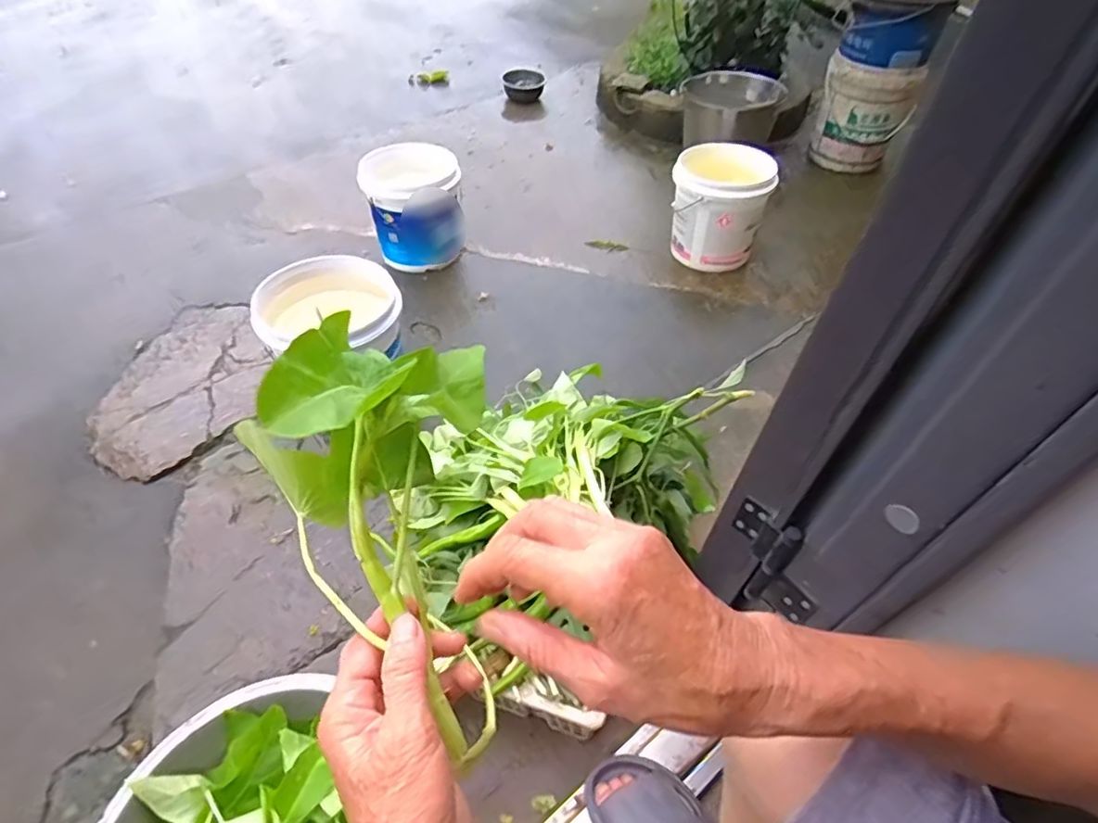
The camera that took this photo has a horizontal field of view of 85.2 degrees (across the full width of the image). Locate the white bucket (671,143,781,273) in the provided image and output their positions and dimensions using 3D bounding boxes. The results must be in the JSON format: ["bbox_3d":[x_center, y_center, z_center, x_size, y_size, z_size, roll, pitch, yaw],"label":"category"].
[{"bbox_3d":[0.452,-0.553,1.595,0.238,0.262,0.238,2,50,-2],"label":"white bucket"}]

